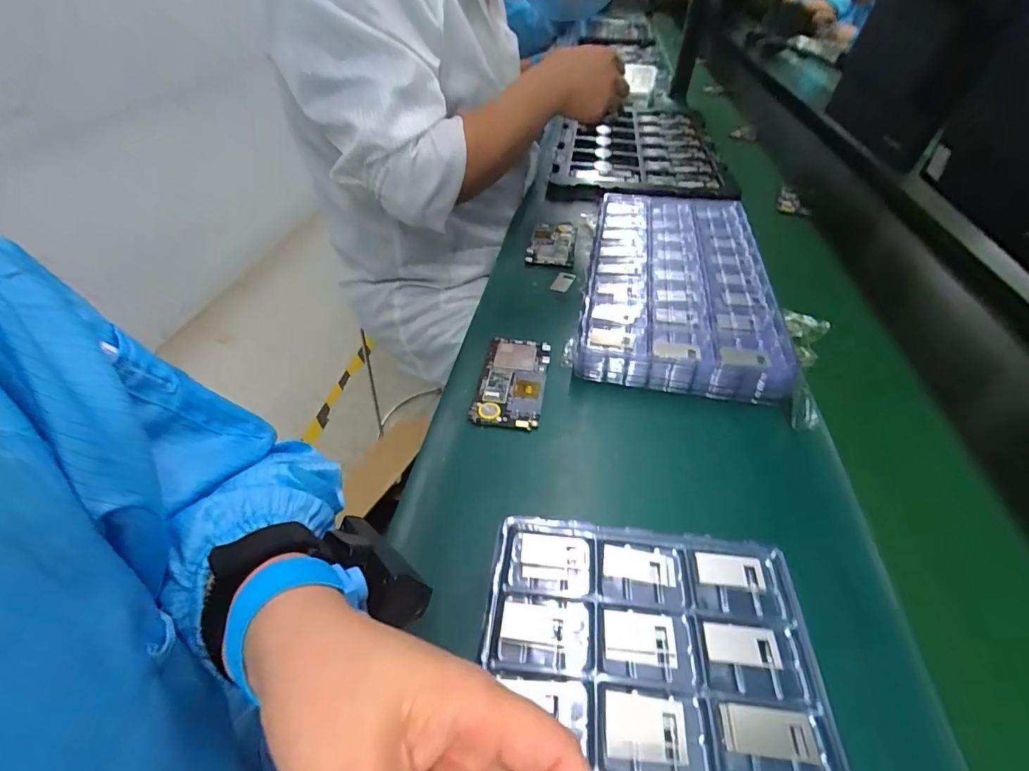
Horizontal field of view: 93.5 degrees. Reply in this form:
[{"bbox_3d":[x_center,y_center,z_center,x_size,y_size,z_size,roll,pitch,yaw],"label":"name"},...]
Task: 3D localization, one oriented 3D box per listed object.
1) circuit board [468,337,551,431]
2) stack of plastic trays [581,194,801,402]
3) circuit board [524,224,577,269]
[{"bbox_3d":[-0.002,-0.006,0.485,0.064,0.011,0.122,8,44,6],"label":"circuit board"},{"bbox_3d":[0.202,-0.135,0.611,0.208,0.053,0.400,9,44,7],"label":"stack of plastic trays"},{"bbox_3d":[0.056,-0.207,0.705,0.065,0.011,0.137,8,44,6],"label":"circuit board"}]

